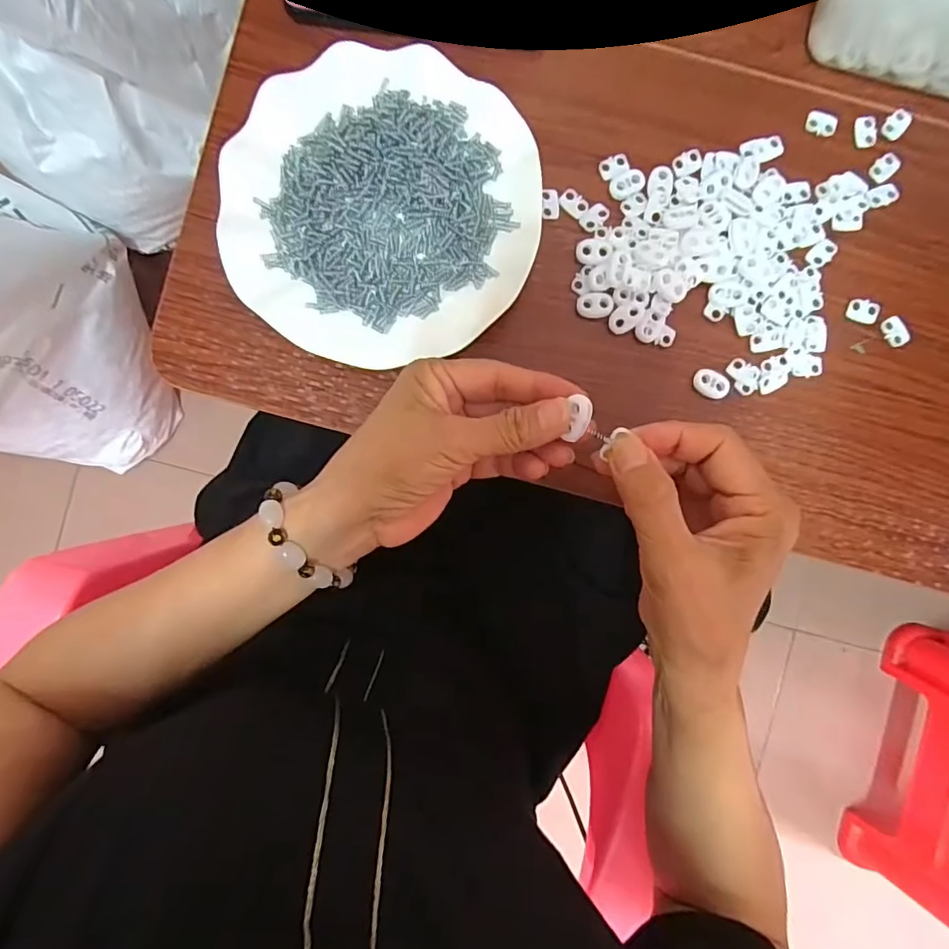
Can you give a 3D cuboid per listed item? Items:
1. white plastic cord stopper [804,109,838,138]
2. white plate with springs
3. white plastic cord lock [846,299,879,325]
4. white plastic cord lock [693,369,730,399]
[{"bbox_3d":[0.222,-0.224,0.336,0.019,0.004,0.014,13,92,1],"label":"white plastic cord stopper"},{"bbox_3d":[-0.055,-0.159,0.322,0.180,0.030,0.180,0,91,1],"label":"white plate with springs"},{"bbox_3d":[0.247,-0.104,0.334,0.018,0.004,0.014,17,92,1],"label":"white plastic cord lock"},{"bbox_3d":[0.149,-0.057,0.331,0.022,0.005,0.016,25,92,1],"label":"white plastic cord lock"}]

